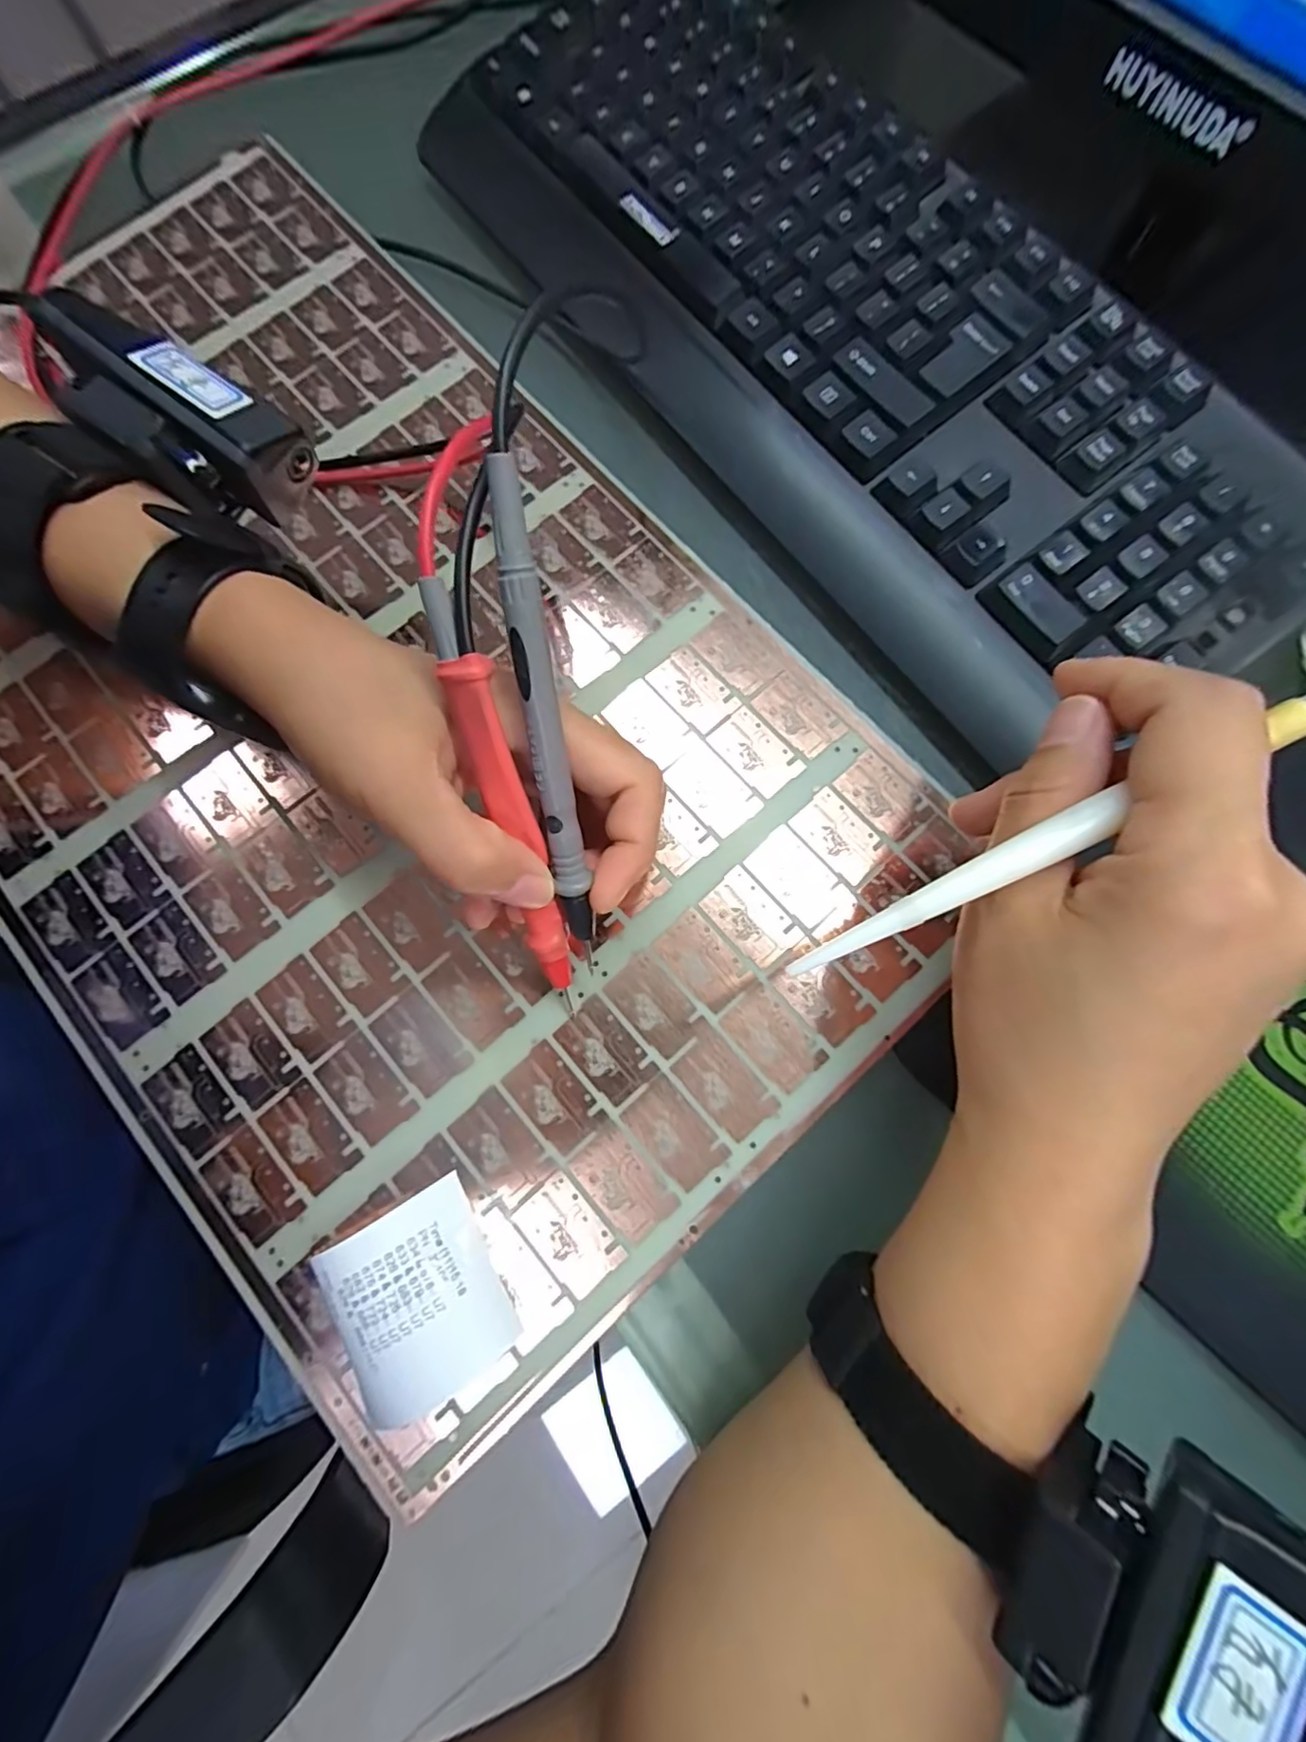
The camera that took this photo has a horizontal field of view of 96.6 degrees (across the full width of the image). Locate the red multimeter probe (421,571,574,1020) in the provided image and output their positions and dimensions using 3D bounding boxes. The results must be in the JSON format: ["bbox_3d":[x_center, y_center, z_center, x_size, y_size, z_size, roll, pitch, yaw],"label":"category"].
[{"bbox_3d":[-0.041,-0.013,0.173,0.014,0.012,0.131,-13,120,-4],"label":"red multimeter probe"}]

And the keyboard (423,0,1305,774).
[{"bbox_3d":[0.075,-0.237,0.251,0.162,0.040,0.408,-34,81,-7],"label":"keyboard"}]

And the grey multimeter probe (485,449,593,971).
[{"bbox_3d":[-0.029,-0.032,0.160,0.010,0.007,0.132,-7,118,-2],"label":"grey multimeter probe"}]

